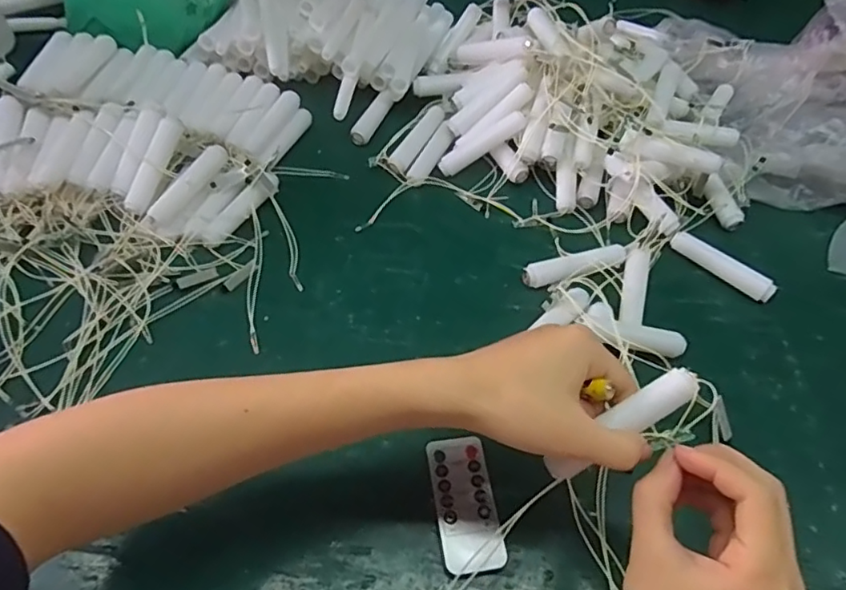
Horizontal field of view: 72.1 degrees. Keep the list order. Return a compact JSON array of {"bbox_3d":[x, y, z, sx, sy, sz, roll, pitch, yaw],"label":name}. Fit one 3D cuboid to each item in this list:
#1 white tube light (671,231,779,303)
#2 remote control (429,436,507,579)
[{"bbox_3d":[0.253,-0.025,0.493,0.089,0.018,0.012,39,60,22],"label":"white tube light"},{"bbox_3d":[0.027,0.132,0.372,0.038,0.009,0.084,-6,55,-8],"label":"remote control"}]

